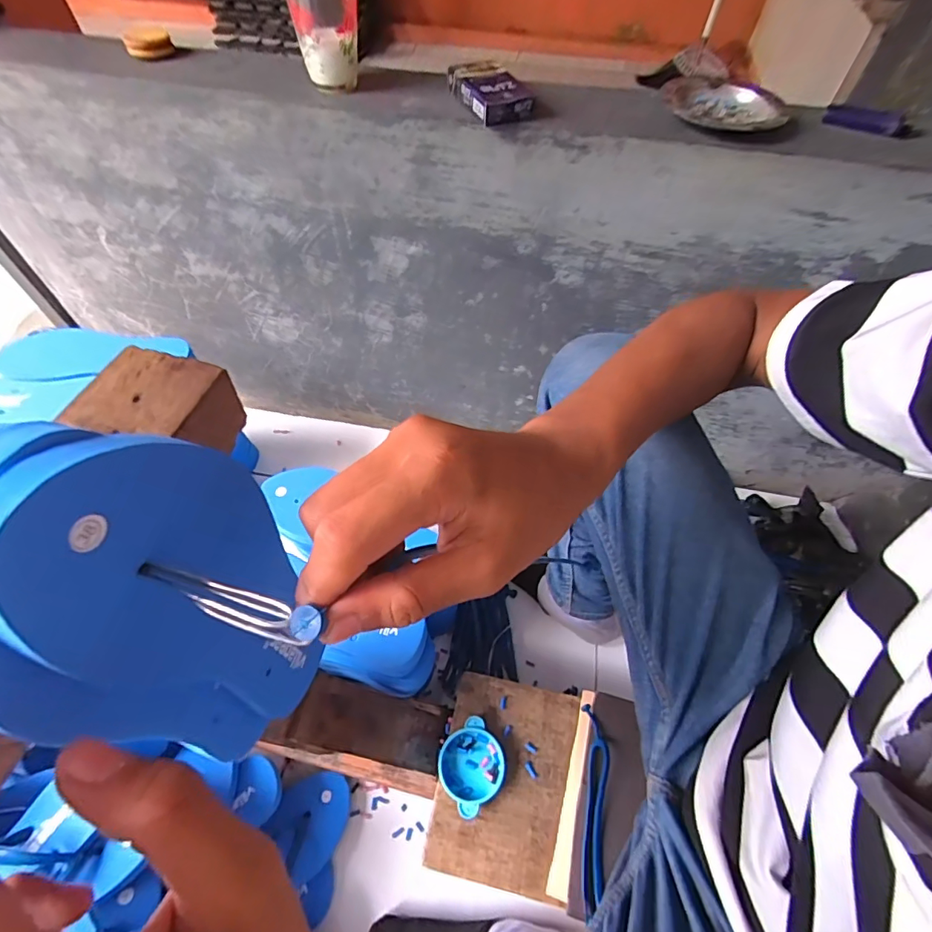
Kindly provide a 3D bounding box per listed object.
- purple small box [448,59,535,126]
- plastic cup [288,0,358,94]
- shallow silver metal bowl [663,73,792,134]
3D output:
[{"bbox_3d":[0.023,-0.375,0.475,0.052,0.022,0.095,-19,61,-13],"label":"purple small box"},{"bbox_3d":[-0.138,-0.444,0.474,0.067,0.091,0.070,-11,59,-8],"label":"plastic cup"},{"bbox_3d":[0.251,-0.354,0.471,0.107,0.020,0.114,1,58,-1],"label":"shallow silver metal bowl"}]

